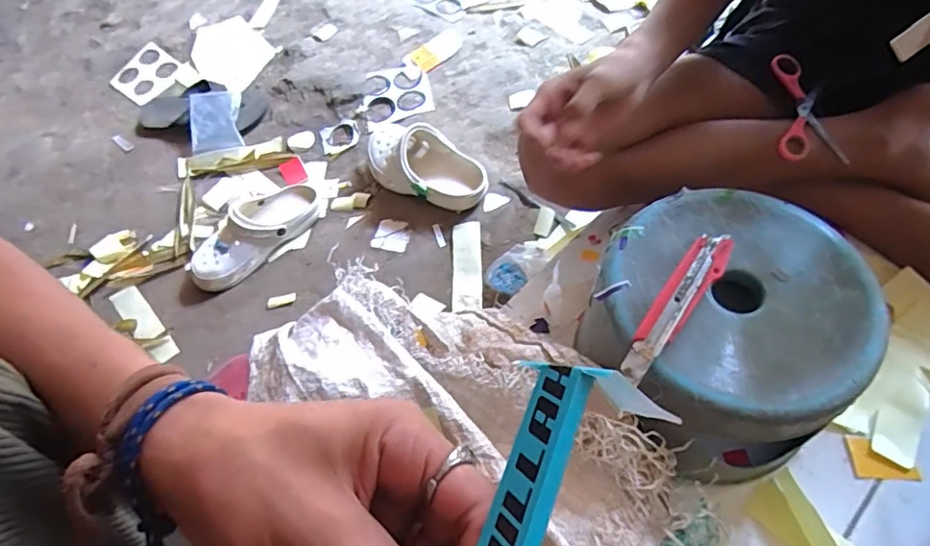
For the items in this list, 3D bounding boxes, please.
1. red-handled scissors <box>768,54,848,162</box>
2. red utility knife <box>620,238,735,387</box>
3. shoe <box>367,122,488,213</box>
[{"bbox_3d":[0.395,-0.195,0.647,0.072,0.015,0.146,-5,71,1],"label":"red-handled scissors"},{"bbox_3d":[0.177,0.023,0.463,0.035,0.014,0.167,36,68,23],"label":"red utility knife"},{"bbox_3d":[-0.066,-0.182,0.915,0.243,0.074,0.108,29,65,20],"label":"shoe"}]

